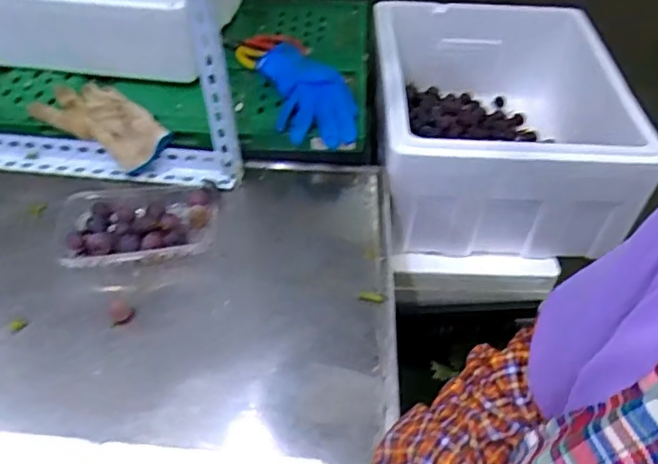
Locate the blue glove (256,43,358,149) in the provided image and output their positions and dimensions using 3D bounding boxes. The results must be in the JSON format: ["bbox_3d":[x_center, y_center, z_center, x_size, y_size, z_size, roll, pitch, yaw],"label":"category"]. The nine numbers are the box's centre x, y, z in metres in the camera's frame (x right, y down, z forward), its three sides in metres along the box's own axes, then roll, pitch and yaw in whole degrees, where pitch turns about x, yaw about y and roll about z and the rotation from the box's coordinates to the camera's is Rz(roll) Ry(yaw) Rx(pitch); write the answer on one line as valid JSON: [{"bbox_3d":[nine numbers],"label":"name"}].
[{"bbox_3d":[-0.028,-0.198,0.808,0.112,0.051,0.198,-12,48,-12],"label":"blue glove"}]

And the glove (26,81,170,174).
[{"bbox_3d":[-0.310,-0.147,0.787,0.197,0.046,0.092,28,52,22],"label":"glove"}]

